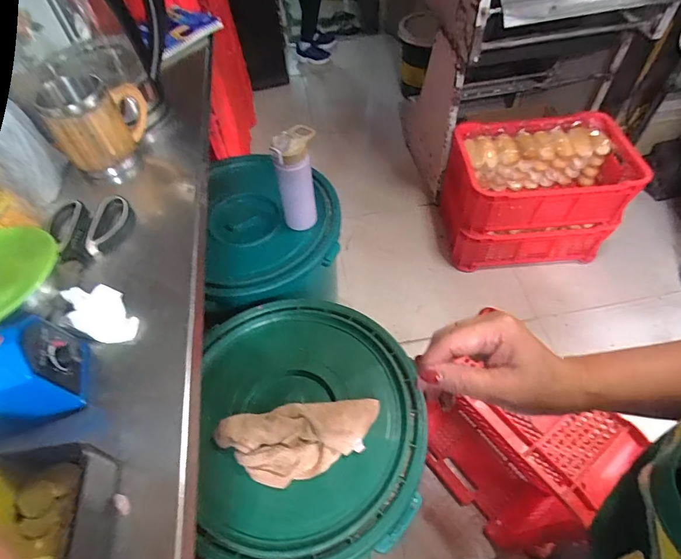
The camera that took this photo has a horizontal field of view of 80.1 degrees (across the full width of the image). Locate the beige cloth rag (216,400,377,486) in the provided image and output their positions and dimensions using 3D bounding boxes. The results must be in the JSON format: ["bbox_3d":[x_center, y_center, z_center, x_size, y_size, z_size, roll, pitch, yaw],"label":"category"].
[{"bbox_3d":[-0.062,0.248,0.628,0.247,0.031,0.104,-11,54,-4],"label":"beige cloth rag"}]

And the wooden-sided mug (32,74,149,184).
[{"bbox_3d":[-0.329,-0.206,0.553,0.075,0.123,0.108,18,57,16],"label":"wooden-sided mug"}]

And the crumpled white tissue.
[{"bbox_3d":[-0.249,0.034,0.419,0.081,0.025,0.048,32,62,24],"label":"crumpled white tissue"}]

